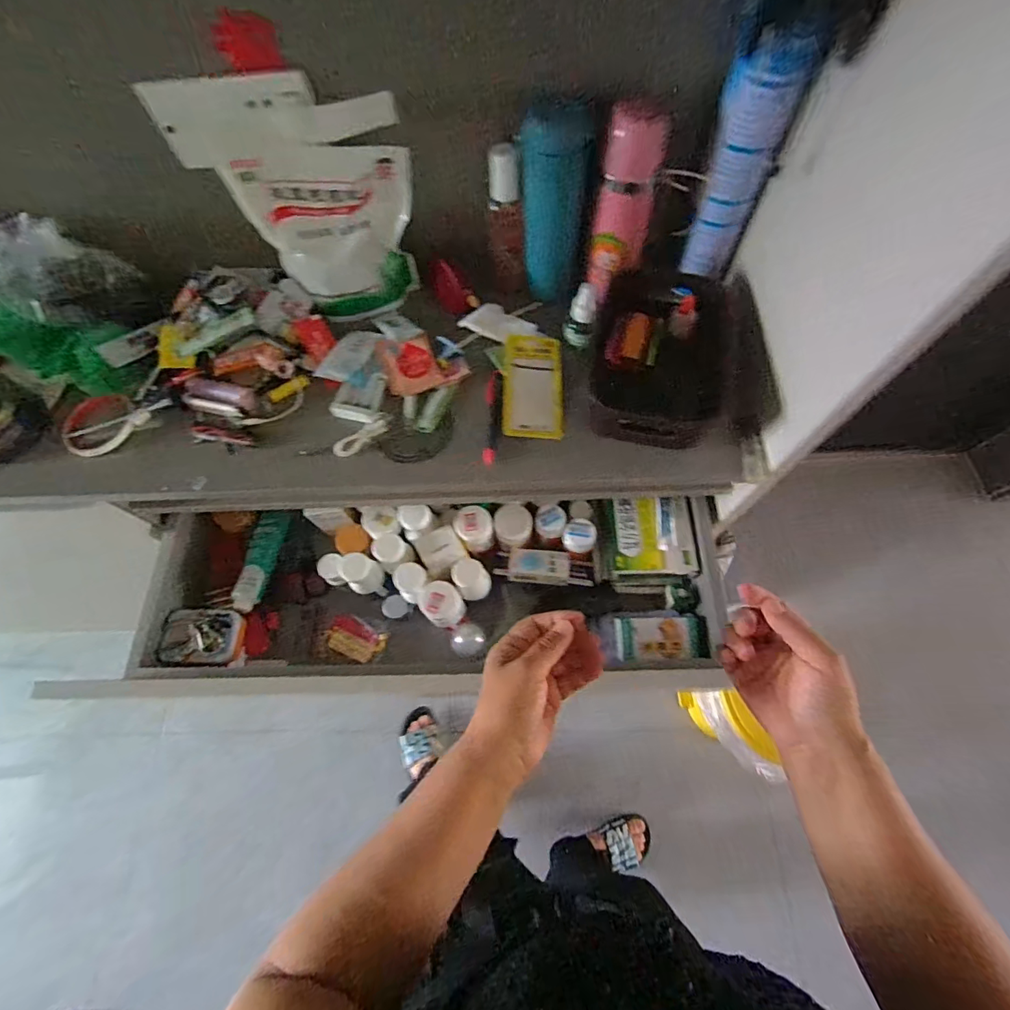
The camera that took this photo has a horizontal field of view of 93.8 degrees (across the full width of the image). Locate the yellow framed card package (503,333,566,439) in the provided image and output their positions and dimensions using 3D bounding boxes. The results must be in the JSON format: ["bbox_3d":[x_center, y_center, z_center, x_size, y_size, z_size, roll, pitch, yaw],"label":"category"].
[{"bbox_3d":[0.035,-0.141,0.556,0.069,0.010,0.136,4,71,-8],"label":"yellow framed card package"}]

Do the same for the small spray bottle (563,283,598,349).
[{"bbox_3d":[0.087,-0.219,0.548,0.033,0.068,0.029,5,67,5],"label":"small spray bottle"}]

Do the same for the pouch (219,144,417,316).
[{"bbox_3d":[-0.183,-0.308,0.540,0.174,0.188,0.065,-13,67,-2],"label":"pouch"}]

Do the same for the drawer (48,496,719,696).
[{"bbox_3d":[-0.103,0.104,0.639,0.752,0.096,0.227,0,67,3],"label":"drawer"}]

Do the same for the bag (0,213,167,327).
[{"bbox_3d":[-0.515,-0.270,0.552,0.125,0.098,0.089,-42,71,-14],"label":"bag"}]

